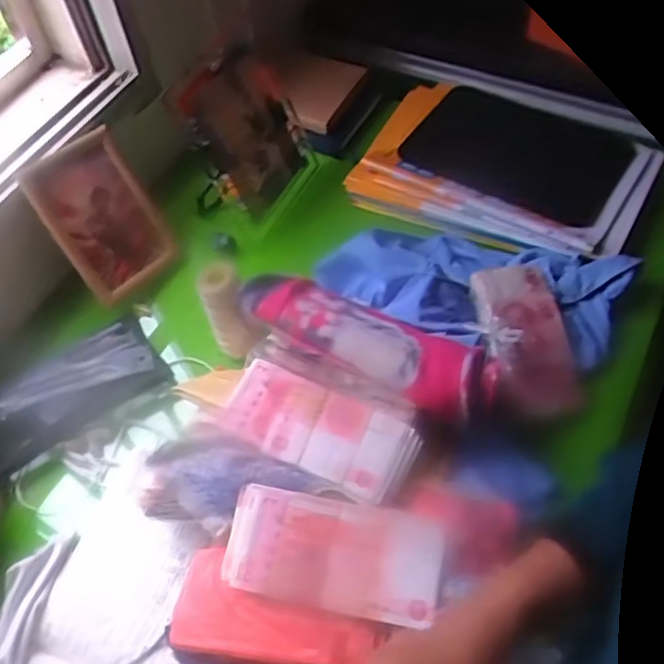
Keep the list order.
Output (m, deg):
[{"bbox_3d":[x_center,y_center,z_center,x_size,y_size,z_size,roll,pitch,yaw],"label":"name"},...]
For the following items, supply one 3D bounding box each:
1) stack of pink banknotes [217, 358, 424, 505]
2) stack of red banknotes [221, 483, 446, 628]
[{"bbox_3d":[-0.012,0.091,0.635,0.179,0.034,0.089,21,60,17],"label":"stack of pink banknotes"},{"bbox_3d":[0.003,0.187,0.572,0.178,0.012,0.089,12,67,0],"label":"stack of red banknotes"}]

